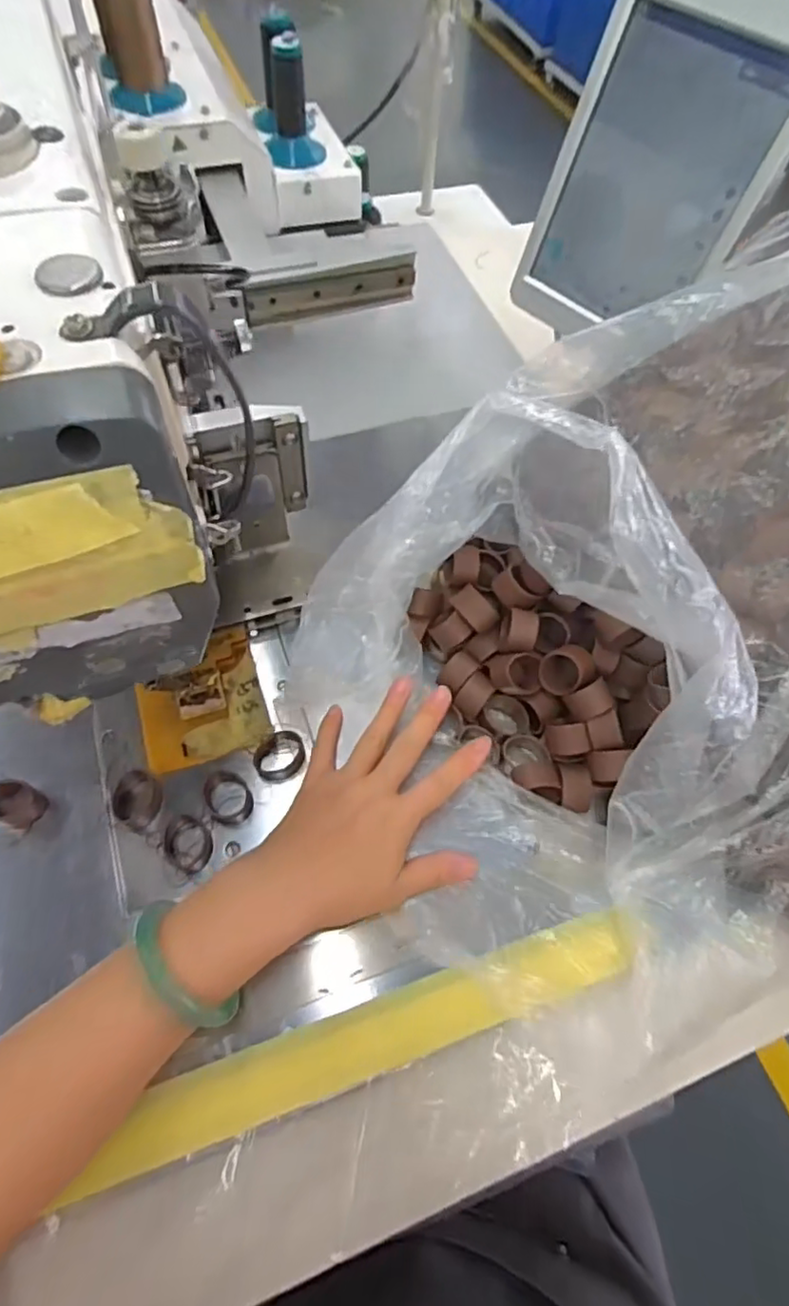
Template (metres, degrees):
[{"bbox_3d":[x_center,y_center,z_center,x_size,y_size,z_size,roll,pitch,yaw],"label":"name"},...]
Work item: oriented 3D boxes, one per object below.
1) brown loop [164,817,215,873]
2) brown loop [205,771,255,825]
[{"bbox_3d":[-0.122,0.112,0.366,0.029,0.020,0.027,1,61,-3],"label":"brown loop"},{"bbox_3d":[-0.102,0.089,0.380,0.026,0.013,0.031,-37,69,-21],"label":"brown loop"}]

